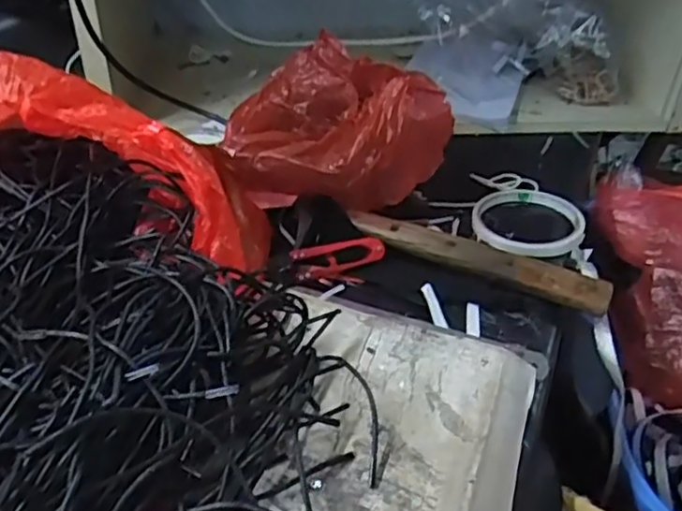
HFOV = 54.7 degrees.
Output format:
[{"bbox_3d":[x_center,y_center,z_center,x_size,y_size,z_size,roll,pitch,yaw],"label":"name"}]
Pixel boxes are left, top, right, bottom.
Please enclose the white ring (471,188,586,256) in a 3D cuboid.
[{"bbox_3d":[0.149,-0.032,0.527,0.080,0.015,0.093,3,37,1],"label":"white ring"}]

